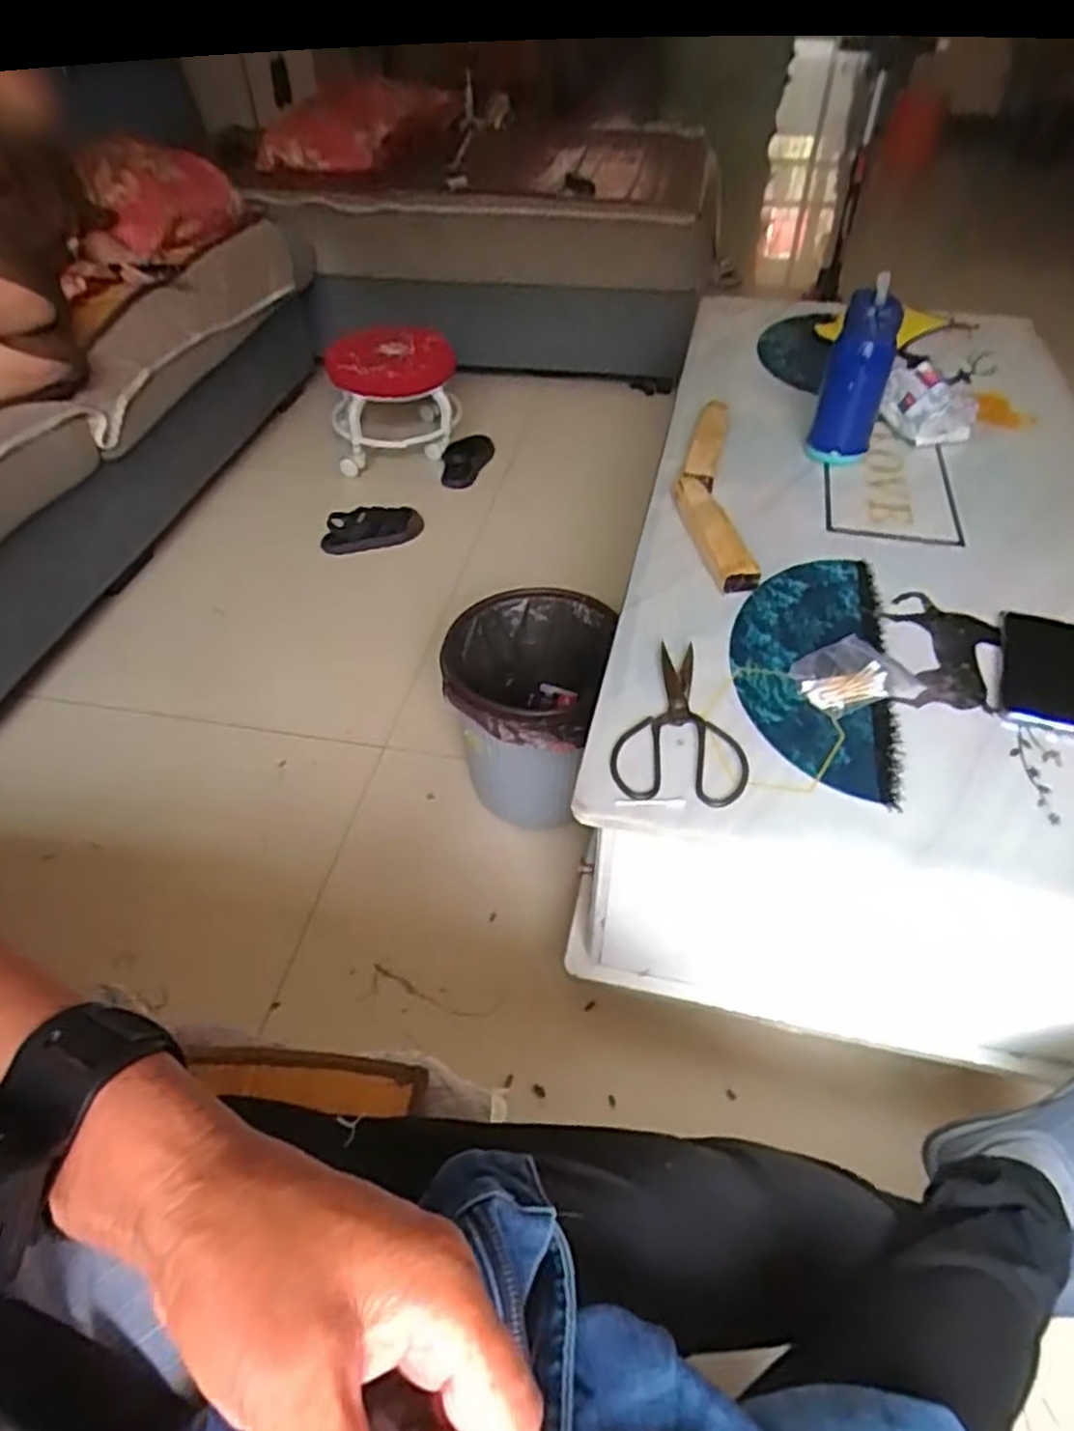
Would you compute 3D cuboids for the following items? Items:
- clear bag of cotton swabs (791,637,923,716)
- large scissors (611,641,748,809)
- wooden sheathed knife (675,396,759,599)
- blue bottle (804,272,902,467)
[{"bbox_3d":[0.305,-0.035,0.748,0.107,0.018,0.085,-26,51,-21],"label":"clear bag of cotton swabs"},{"bbox_3d":[0.129,0.004,0.713,0.116,0.011,0.194,3,47,5],"label":"large scissors"},{"bbox_3d":[0.218,-0.299,0.984,0.081,0.028,0.414,2,46,4],"label":"wooden sheathed knife"},{"bbox_3d":[0.415,-0.434,1.004,0.077,0.208,0.062,21,50,20],"label":"blue bottle"}]

